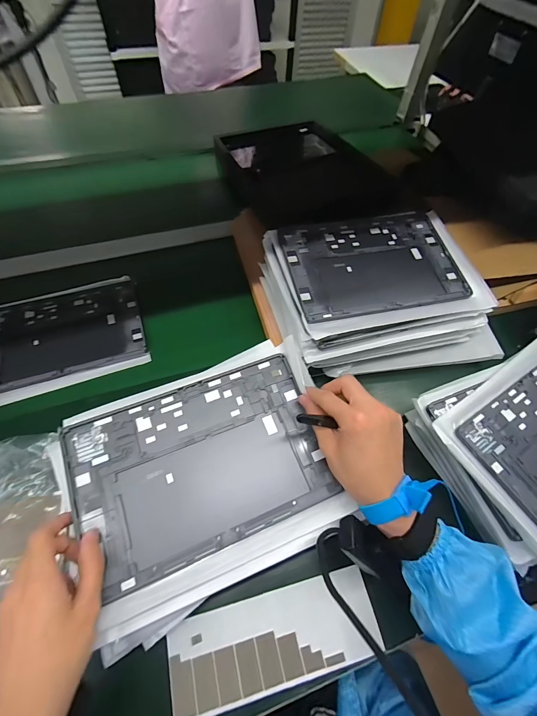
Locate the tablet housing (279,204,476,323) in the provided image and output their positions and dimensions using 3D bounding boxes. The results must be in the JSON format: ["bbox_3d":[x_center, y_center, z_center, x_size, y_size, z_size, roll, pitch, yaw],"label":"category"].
[{"bbox_3d":[0.152,-0.150,0.495,0.253,0.011,0.187,-10,66,-11],"label":"tablet housing"}]

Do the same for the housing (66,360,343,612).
[{"bbox_3d":[-0.068,0.107,0.345,0.244,0.007,0.166,-19,69,-15],"label":"housing"}]

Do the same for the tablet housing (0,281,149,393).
[{"bbox_3d":[-0.337,-0.044,0.535,0.247,0.011,0.177,-18,61,-14],"label":"tablet housing"}]

